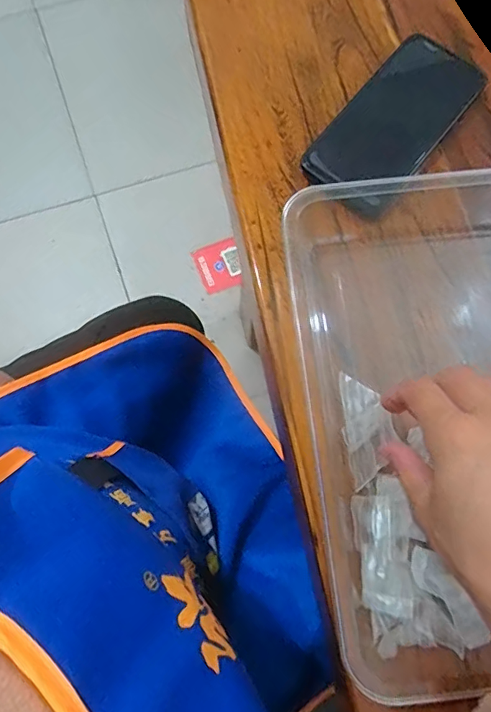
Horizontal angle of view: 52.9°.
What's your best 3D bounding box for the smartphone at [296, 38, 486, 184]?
[{"bbox_3d":[0.124,-0.193,0.399,0.077,0.013,0.163,39,78,7],"label":"smartphone"}]

